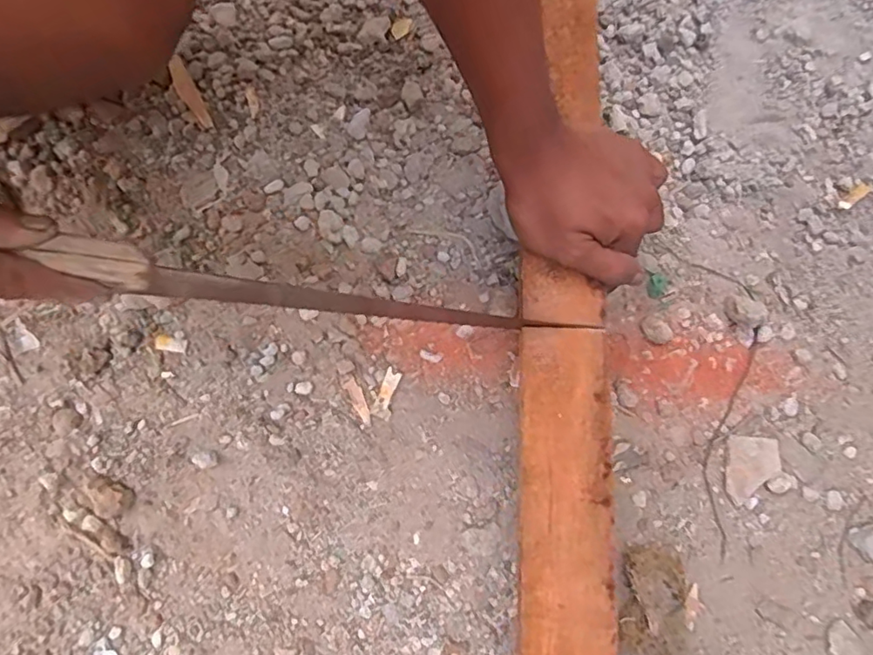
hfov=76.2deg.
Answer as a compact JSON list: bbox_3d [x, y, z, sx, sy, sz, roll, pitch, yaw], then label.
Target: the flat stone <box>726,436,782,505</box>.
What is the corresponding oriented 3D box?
[{"bbox_3d":[0.231,0.104,0.407,0.040,0.004,0.047,5,75,0],"label":"flat stone"}]

